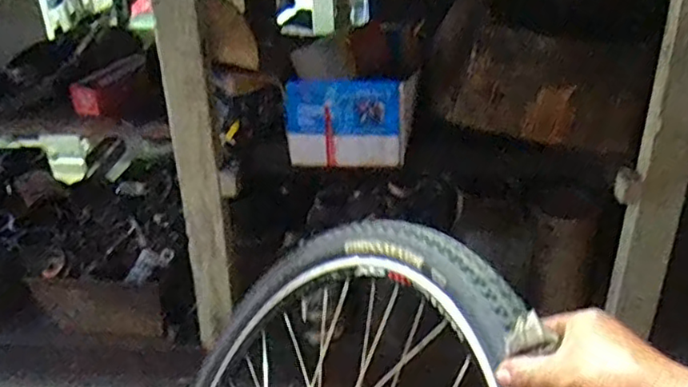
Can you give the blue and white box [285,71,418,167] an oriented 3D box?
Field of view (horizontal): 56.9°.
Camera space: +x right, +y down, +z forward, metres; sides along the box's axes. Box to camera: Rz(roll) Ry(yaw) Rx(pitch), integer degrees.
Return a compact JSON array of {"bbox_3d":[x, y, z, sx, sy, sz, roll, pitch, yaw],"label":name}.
[{"bbox_3d":[0.015,-0.132,1.058,0.208,0.139,0.111,3,28,7],"label":"blue and white box"}]

